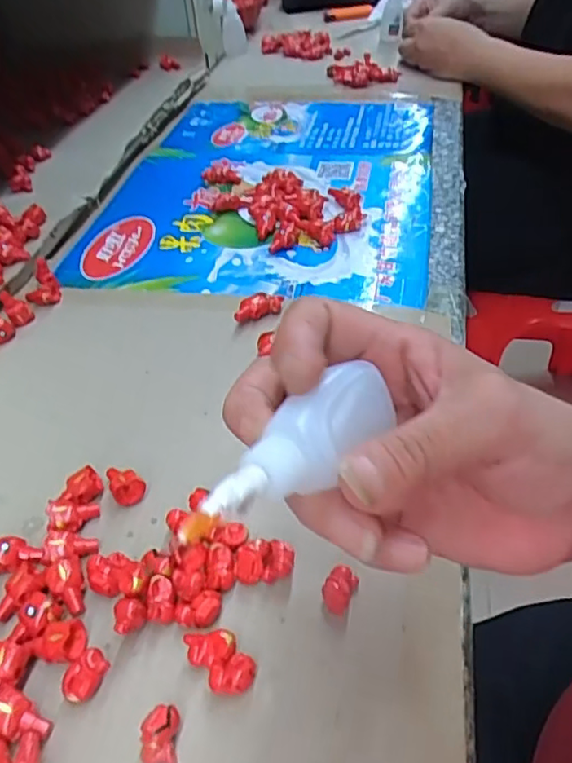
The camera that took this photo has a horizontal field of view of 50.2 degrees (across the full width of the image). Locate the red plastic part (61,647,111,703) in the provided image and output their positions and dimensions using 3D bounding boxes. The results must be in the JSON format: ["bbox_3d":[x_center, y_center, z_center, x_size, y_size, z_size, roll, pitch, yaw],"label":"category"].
[{"bbox_3d":[-0.081,0.121,0.250,0.013,0.013,0.019,28,51,28],"label":"red plastic part"}]

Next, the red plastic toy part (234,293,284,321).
[{"bbox_3d":[-0.020,-0.051,0.426,0.036,0.015,0.014,-19,46,-17],"label":"red plastic toy part"}]

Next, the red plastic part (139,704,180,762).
[{"bbox_3d":[-0.048,0.135,0.233,0.014,0.012,0.019,0,44,2],"label":"red plastic part"}]

